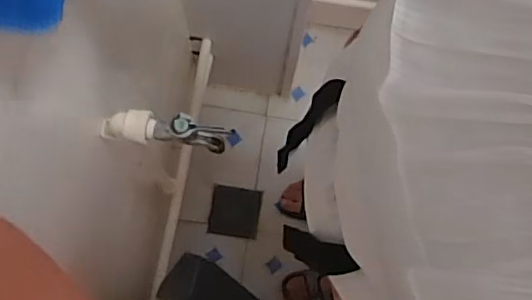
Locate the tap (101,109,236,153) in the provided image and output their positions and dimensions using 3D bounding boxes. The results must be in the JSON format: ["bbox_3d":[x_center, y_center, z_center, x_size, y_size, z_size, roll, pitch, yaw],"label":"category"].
[{"bbox_3d":[-0.121,-0.022,0.676,0.172,0.079,0.035,6,76,16],"label":"tap"}]

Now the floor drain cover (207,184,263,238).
[{"bbox_3d":[-0.079,0.155,1.436,0.123,0.015,0.124,8,76,3],"label":"floor drain cover"}]

